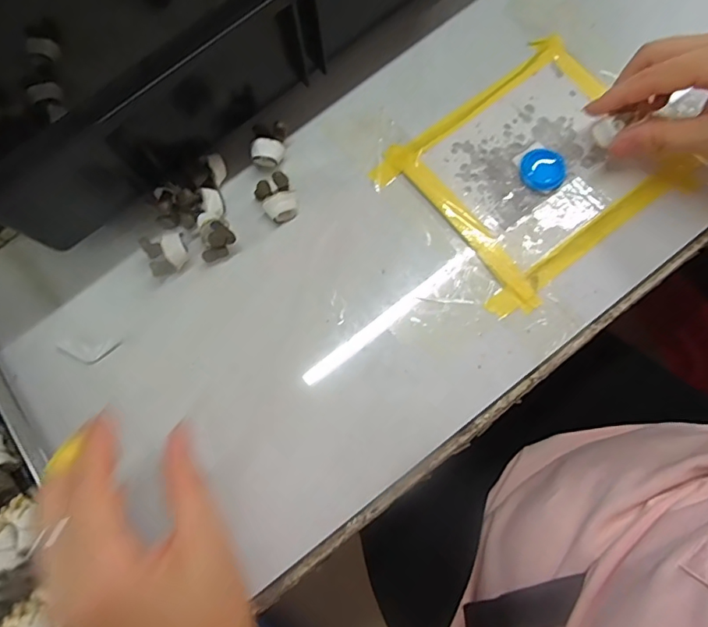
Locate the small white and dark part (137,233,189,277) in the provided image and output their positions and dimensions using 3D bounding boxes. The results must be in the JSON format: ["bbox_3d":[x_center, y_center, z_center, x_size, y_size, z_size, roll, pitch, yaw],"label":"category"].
[{"bbox_3d":[-0.122,-0.037,0.331,0.029,0.022,0.024,-11,77,0],"label":"small white and dark part"}]

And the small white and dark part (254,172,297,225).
[{"bbox_3d":[-0.051,-0.077,0.337,0.024,0.014,0.028,-29,78,-4],"label":"small white and dark part"}]

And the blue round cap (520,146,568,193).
[{"bbox_3d":[0.127,-0.096,0.338,0.029,0.007,0.030,-35,78,-5],"label":"blue round cap"}]

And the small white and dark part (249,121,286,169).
[{"bbox_3d":[-0.058,-0.115,0.345,0.023,0.018,0.027,3,78,3],"label":"small white and dark part"}]

